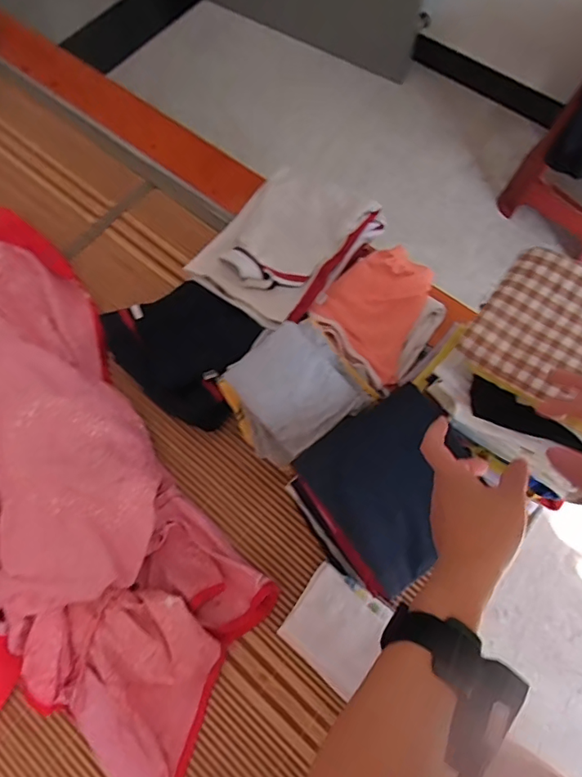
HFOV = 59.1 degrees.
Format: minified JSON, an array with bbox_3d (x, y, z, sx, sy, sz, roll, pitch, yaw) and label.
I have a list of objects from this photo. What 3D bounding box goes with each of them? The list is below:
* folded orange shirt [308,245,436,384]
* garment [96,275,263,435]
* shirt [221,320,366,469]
[{"bbox_3d":[0.147,-0.137,0.862,0.171,0.031,0.215,34,73,13],"label":"folded orange shirt"},{"bbox_3d":[-0.178,-0.071,0.827,0.257,0.086,0.188,33,73,13],"label":"garment"},{"bbox_3d":[-0.002,0.002,0.688,0.160,0.077,0.150,-42,99,-9],"label":"shirt"}]

